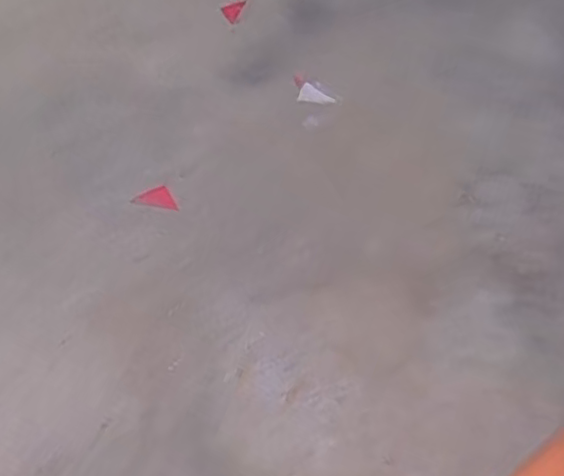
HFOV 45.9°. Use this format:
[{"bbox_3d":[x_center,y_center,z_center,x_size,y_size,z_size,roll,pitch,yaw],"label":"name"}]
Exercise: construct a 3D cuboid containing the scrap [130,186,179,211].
[{"bbox_3d":[-0.263,-0.088,1.415,0.094,0.007,0.050,11,60,3],"label":"scrap"}]

